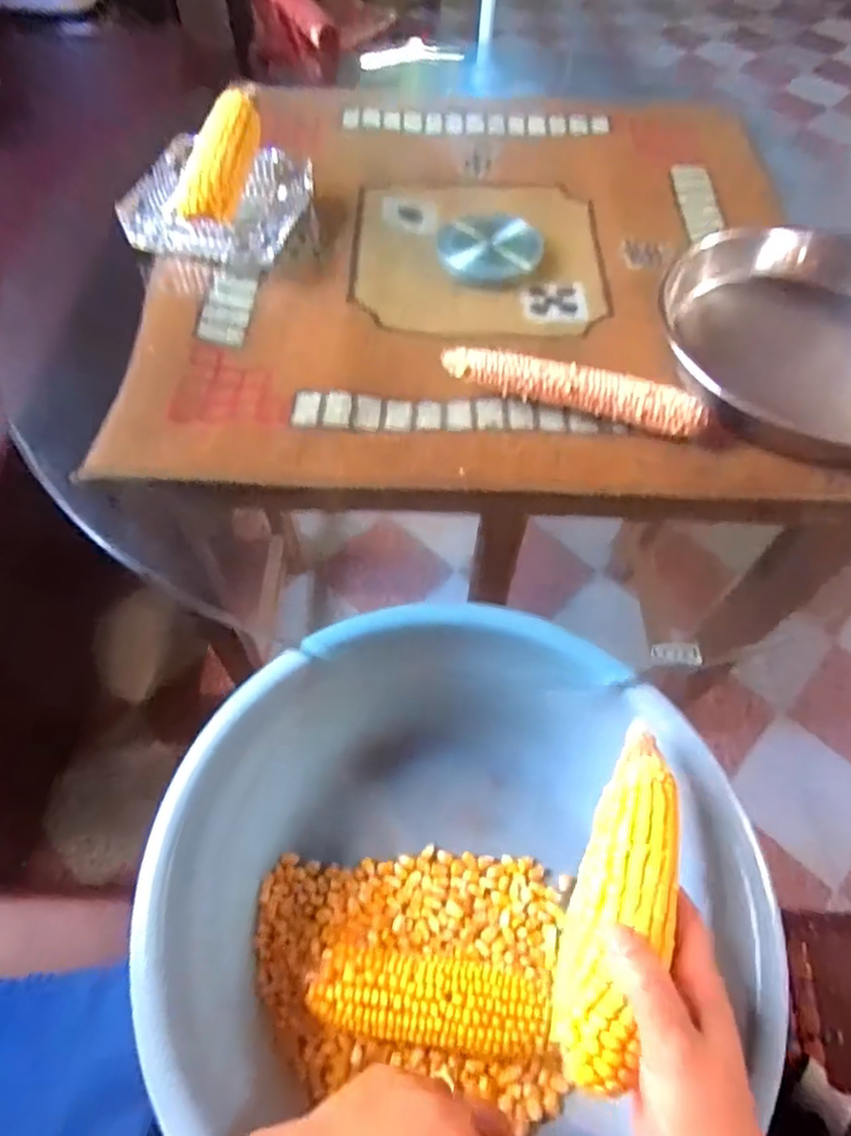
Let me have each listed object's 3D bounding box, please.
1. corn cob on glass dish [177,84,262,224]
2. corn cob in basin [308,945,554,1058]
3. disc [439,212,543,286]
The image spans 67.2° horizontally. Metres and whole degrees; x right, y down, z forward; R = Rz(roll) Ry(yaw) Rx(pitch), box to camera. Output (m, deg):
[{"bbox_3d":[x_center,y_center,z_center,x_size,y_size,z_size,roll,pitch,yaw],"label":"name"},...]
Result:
[{"bbox_3d":[-0.196,-0.403,0.624,0.049,0.040,0.162,13,72,5],"label":"corn cob on glass dish"},{"bbox_3d":[0.002,0.269,0.402,0.146,0.048,0.051,9,59,3],"label":"corn cob in basin"},{"bbox_3d":[0.070,-0.338,0.674,0.111,0.021,0.111,1,59,-2],"label":"disc"}]

